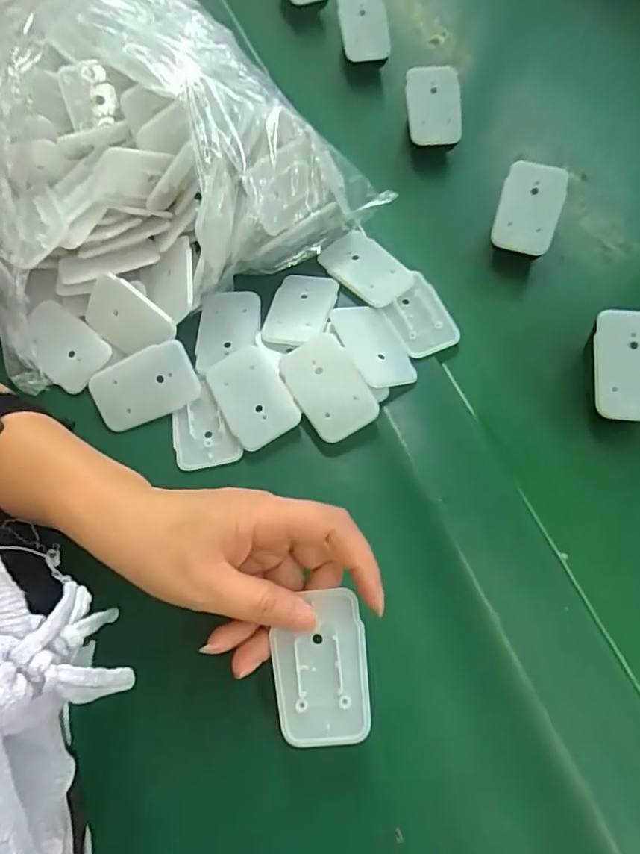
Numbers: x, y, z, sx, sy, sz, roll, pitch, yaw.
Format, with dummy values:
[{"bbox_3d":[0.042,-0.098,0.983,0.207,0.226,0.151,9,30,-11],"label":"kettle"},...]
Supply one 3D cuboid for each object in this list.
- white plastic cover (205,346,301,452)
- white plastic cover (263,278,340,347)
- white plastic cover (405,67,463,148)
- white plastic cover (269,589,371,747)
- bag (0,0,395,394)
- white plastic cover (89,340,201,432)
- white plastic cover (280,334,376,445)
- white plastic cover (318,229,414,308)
[{"bbox_3d":[-0.045,-0.020,0.354,0.044,0.013,0.068,-27,68,-9],"label":"white plastic cover"},{"bbox_3d":[-0.014,-0.082,0.374,0.043,0.009,0.060,10,67,7],"label":"white plastic cover"},{"bbox_3d":[0.091,-0.259,0.429,0.045,0.016,0.056,-3,95,-5],"label":"white plastic cover"},{"bbox_3d":[0.000,0.116,0.257,0.044,0.004,0.068,-7,81,2],"label":"white plastic cover"},{"bbox_3d":[-0.150,-0.215,0.390,0.275,0.114,0.288,-28,68,-10],"label":"bag"},{"bbox_3d":[-0.118,-0.026,0.358,0.071,0.005,0.044,-24,102,4],"label":"white plastic cover"},{"bbox_3d":[0.005,-0.026,0.346,0.044,0.007,0.069,-35,72,12],"label":"white plastic cover"},{"bbox_3d":[0.034,-0.114,0.380,0.041,0.010,0.061,-41,72,-10],"label":"white plastic cover"}]

